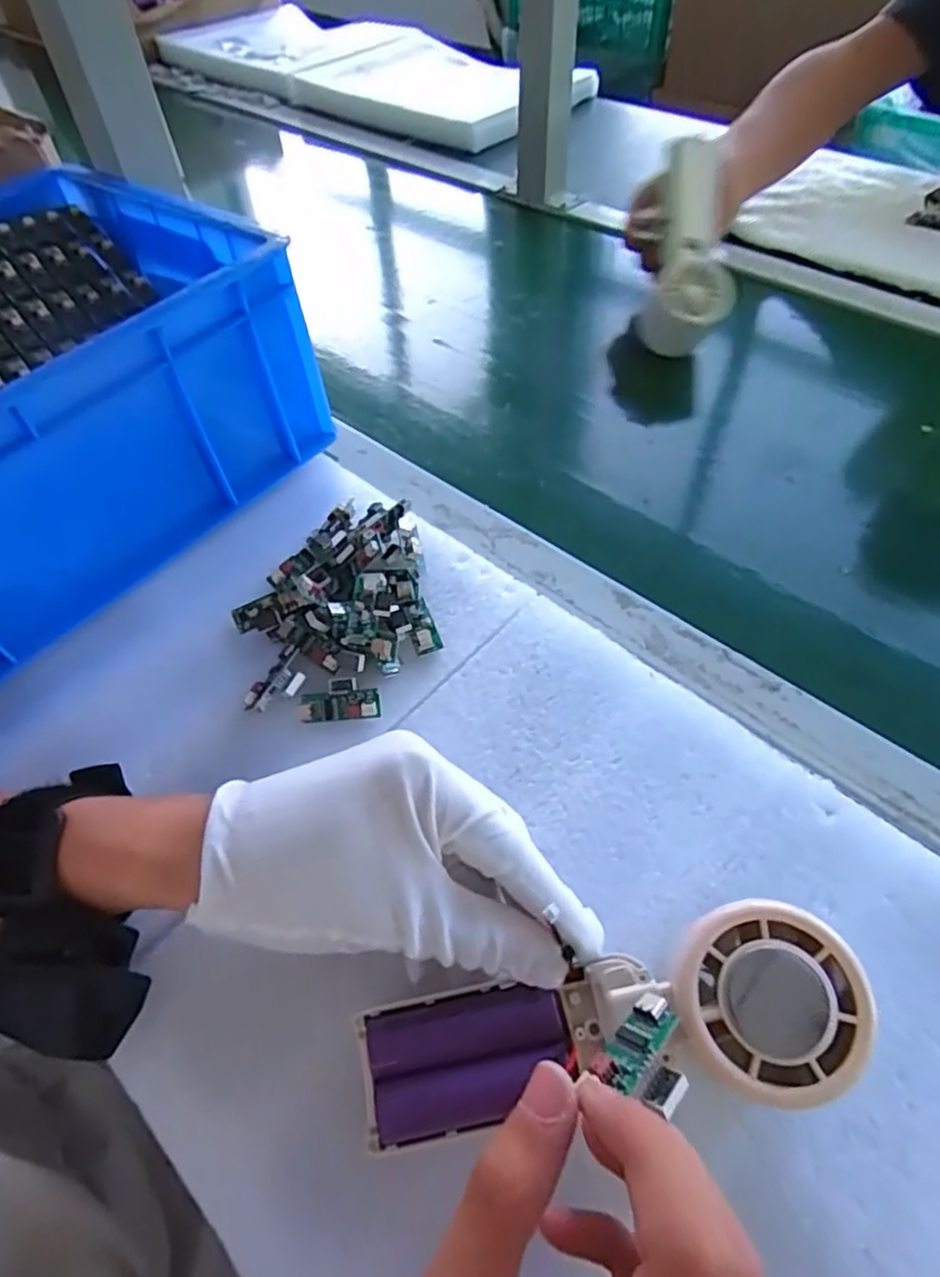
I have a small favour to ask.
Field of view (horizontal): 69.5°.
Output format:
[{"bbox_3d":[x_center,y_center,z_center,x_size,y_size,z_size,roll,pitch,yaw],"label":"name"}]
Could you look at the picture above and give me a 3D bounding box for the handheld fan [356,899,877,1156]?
[{"bbox_3d":[0.039,0.124,0.215,0.158,0.036,0.049,-19,59,15],"label":"handheld fan"}]

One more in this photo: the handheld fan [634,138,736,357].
[{"bbox_3d":[0.173,-0.307,0.540,0.064,0.048,0.141,2,94,-2],"label":"handheld fan"}]

